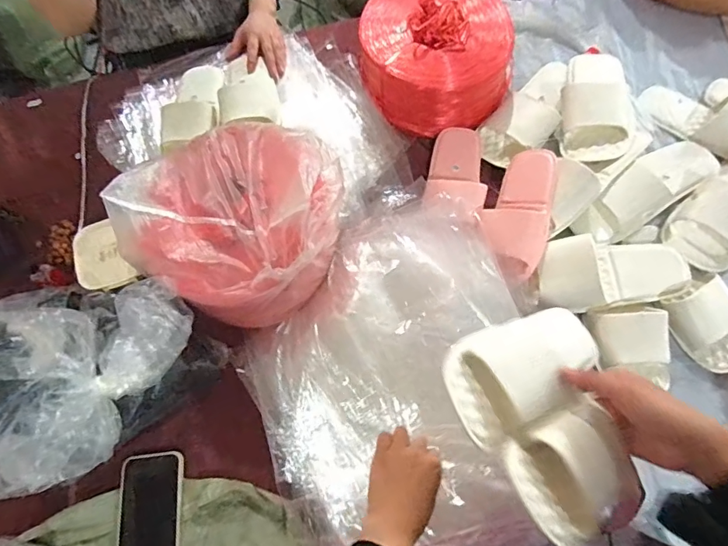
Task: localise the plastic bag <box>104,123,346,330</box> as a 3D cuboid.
[{"bbox_3d":[-0.172,-0.080,0.658,0.262,0.154,0.293,28,71,14],"label":"plastic bag"}]

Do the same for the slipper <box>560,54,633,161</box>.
[{"bbox_3d":[0.397,-0.298,0.782,0.112,0.063,0.266,11,68,8],"label":"slipper"}]

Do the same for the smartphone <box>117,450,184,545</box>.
[{"bbox_3d":[-0.282,0.325,0.597,0.082,0.014,0.163,-7,67,0],"label":"smartphone"}]

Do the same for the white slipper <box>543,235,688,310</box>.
[{"bbox_3d":[0.371,-0.010,0.671,0.211,0.053,0.098,-9,67,-1],"label":"white slipper"}]

